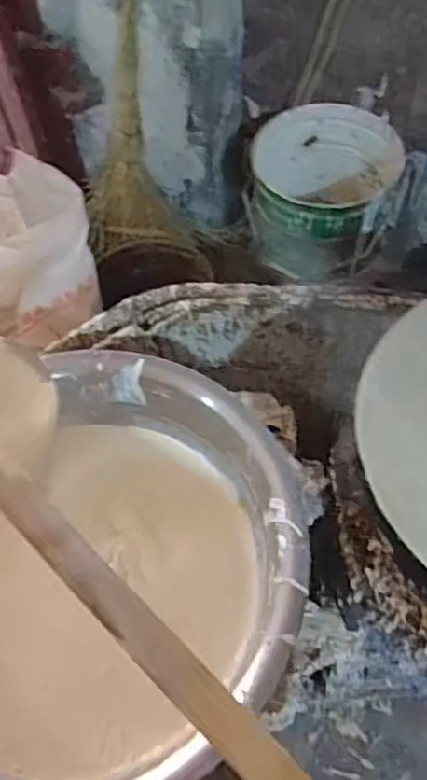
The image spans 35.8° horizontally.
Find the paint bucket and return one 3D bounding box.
[{"bbox_3d":[0.245,-0.412,1.459,0.315,0.255,0.307,-2,57,3],"label":"paint bucket"}]

